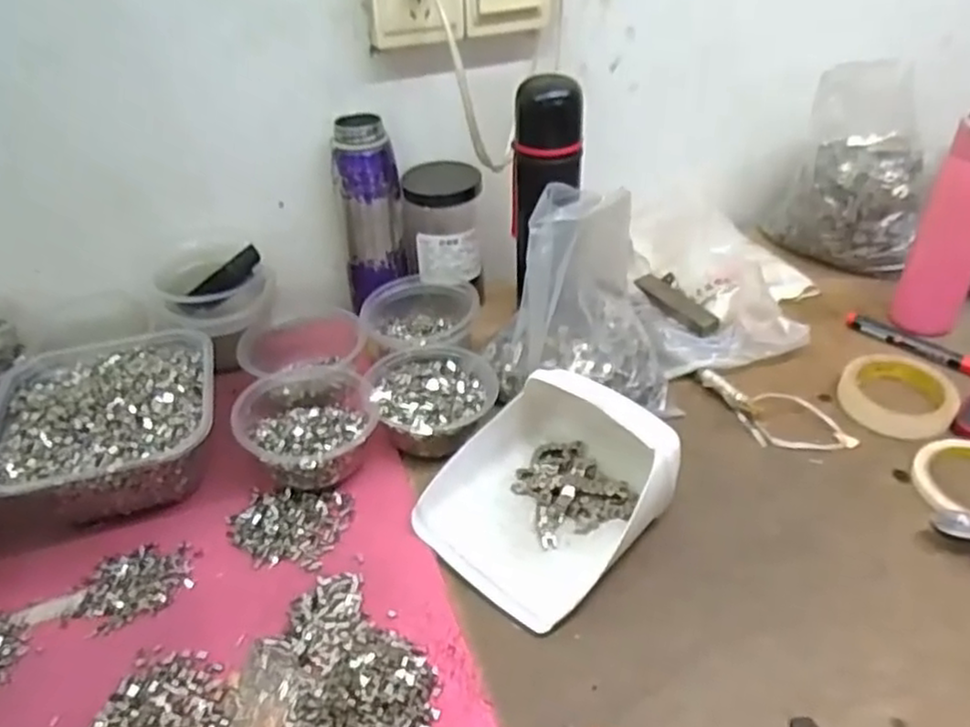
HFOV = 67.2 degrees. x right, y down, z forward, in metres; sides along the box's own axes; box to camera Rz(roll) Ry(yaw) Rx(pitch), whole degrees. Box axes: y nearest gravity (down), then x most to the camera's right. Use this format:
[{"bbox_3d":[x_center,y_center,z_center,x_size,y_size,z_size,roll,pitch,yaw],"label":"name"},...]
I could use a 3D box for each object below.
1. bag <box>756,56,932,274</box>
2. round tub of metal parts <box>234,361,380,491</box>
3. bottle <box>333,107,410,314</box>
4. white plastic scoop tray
[{"bbox_3d":[0.440,-0.235,0.860,0.171,0.202,0.144,20,44,24],"label":"bag"},{"bbox_3d":[-0.147,0.048,0.629,0.109,0.062,0.119,-1,40,1],"label":"round tub of metal parts"},{"bbox_3d":[-0.123,-0.157,0.767,0.065,0.184,0.058,7,39,12],"label":"bottle"},{"bbox_3d":[0.055,0.086,0.571,0.156,0.075,0.190,29,49,32],"label":"white plastic scoop tray"}]

